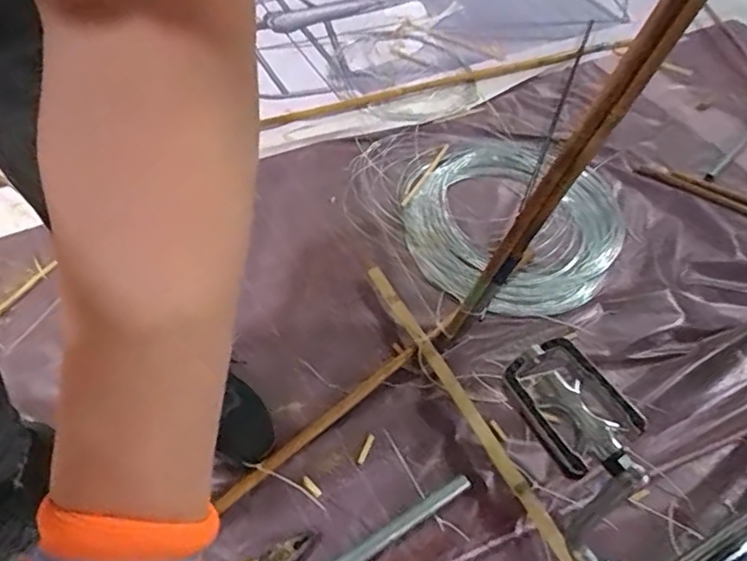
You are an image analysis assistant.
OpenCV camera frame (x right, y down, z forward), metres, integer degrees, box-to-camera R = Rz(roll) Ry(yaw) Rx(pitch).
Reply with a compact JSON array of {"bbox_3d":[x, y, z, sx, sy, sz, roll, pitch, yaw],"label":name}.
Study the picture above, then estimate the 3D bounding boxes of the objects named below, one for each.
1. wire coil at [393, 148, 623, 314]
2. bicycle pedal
[{"bbox_3d":[0.292,-0.132,1.176,0.422,0.057,0.514,36,57,21],"label":"wire coil"},{"bbox_3d":[0.148,0.094,0.422,0.074,0.021,0.104,-23,58,-22],"label":"bicycle pedal"}]

